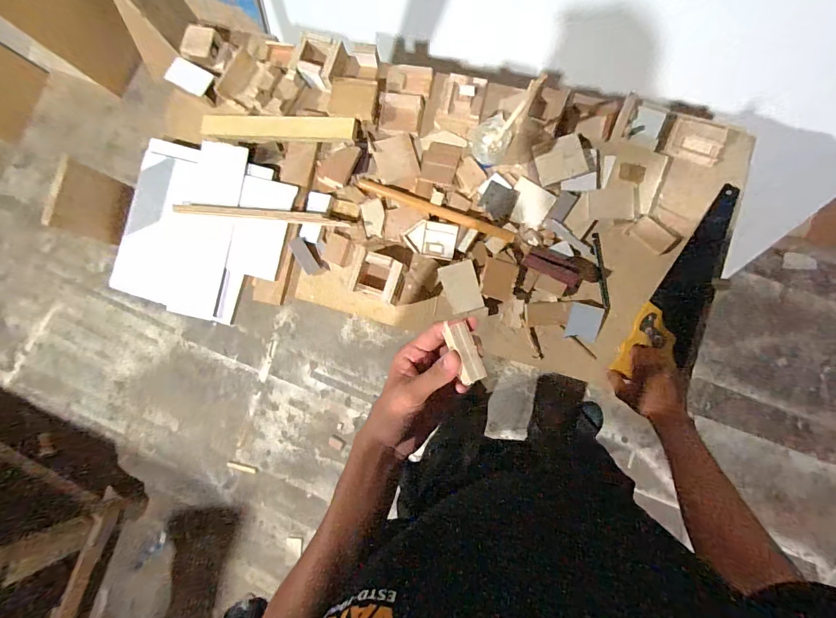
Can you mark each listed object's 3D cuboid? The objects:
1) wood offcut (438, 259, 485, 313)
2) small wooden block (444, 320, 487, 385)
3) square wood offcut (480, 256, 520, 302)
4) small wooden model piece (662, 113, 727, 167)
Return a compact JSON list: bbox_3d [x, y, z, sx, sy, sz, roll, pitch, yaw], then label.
[{"bbox_3d":[0.084,-0.042,0.718,0.065,0.019,0.094,-17,84,6],"label":"wood offcut"},{"bbox_3d":[0.043,0.038,0.334,0.021,0.008,0.054,-23,84,4],"label":"small wooden block"},{"bbox_3d":[0.154,-0.056,0.715,0.060,0.014,0.070,16,88,9],"label":"square wood offcut"},{"bbox_3d":[0.534,-0.328,0.718,0.105,0.014,0.087,18,89,9],"label":"small wooden model piece"}]

